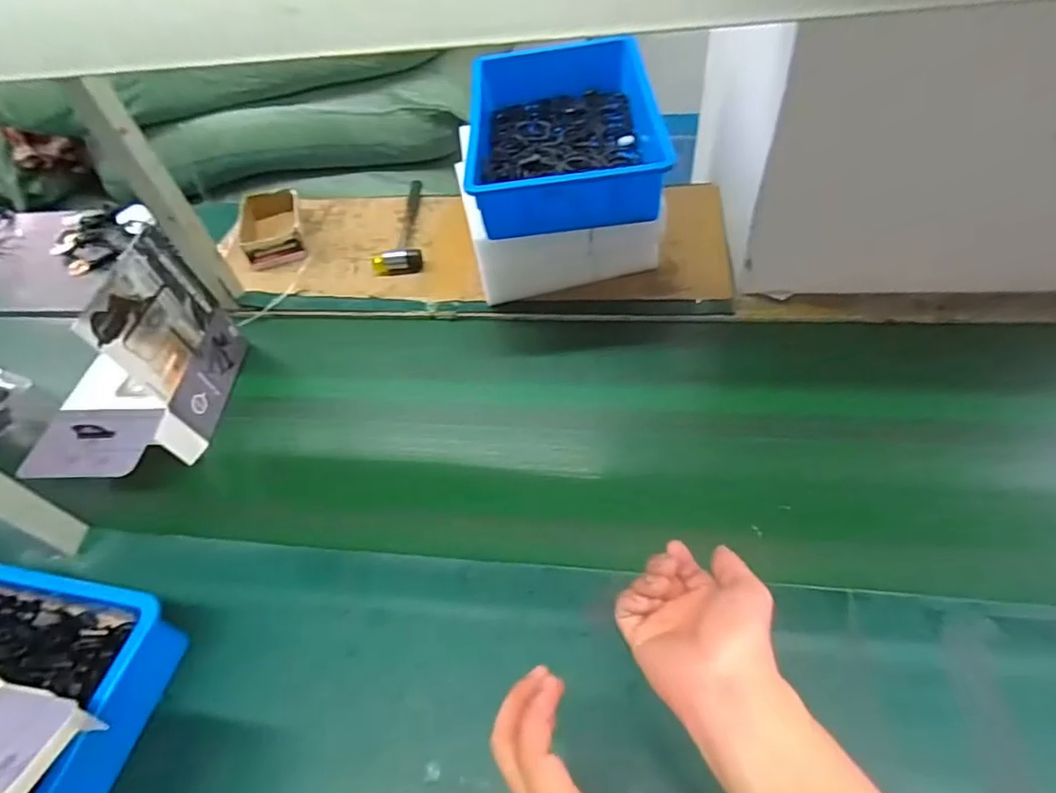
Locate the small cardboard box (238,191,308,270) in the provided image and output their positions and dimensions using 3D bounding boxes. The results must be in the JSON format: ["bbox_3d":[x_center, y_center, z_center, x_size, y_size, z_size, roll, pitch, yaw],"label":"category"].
[{"bbox_3d":[-0.483,-0.314,1.044,0.120,0.065,0.170,-21,51,-10],"label":"small cardboard box"}]

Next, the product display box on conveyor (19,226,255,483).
[{"bbox_3d":[-0.542,-0.037,0.729,0.154,0.216,0.285,-3,50,5],"label":"product display box on conveyor"}]

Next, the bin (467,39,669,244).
[{"bbox_3d":[0.054,-0.419,0.863,0.271,0.095,0.429,-6,50,3],"label":"bin"}]

